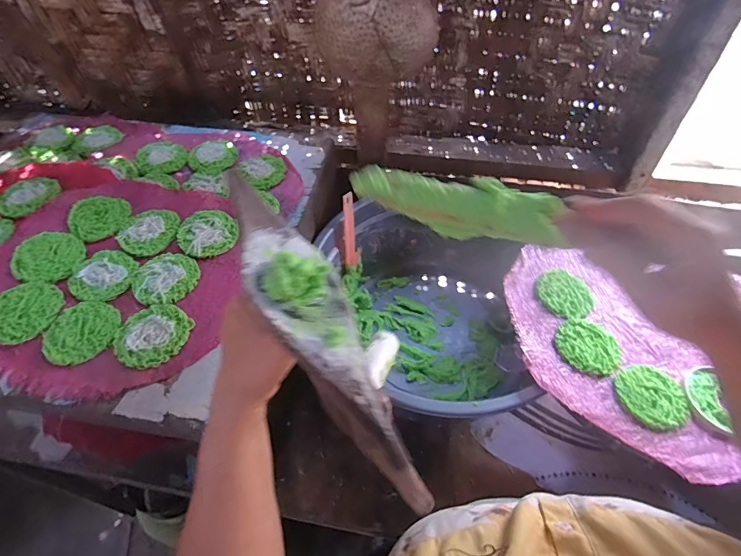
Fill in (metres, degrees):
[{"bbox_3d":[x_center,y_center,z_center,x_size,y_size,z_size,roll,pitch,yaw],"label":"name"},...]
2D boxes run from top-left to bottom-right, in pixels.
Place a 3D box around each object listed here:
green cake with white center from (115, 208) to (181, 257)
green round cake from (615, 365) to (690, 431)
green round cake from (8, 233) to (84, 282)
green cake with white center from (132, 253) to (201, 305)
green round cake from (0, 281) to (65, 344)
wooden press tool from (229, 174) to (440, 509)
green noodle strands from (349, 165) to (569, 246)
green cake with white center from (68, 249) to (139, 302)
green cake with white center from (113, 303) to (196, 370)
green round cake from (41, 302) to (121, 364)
[{"bbox_3d":[-0.304,-0.064,0.566,0.069,0.016,0.080,28,57,21],"label":"green cake with white center"},{"bbox_3d":[0.333,0.140,0.483,0.077,0.007,0.077,0,52,0],"label":"green round cake"},{"bbox_3d":[-0.423,-0.028,0.537,0.075,0.005,0.078,8,56,-12],"label":"green round cake"},{"bbox_3d":[-0.264,0.000,0.525,0.079,0.008,0.078,0,52,0],"label":"green cake with white center"},{"bbox_3d":[-0.409,0.039,0.482,0.075,0.016,0.080,0,52,0],"label":"green round cake"},{"bbox_3d":[-0.039,0.019,0.270,0.057,0.033,0.264,-24,60,-17],"label":"wooden press tool"},{"bbox_3d":[0.052,-0.041,0.236,0.128,0.030,0.022,8,50,-16],"label":"green noodle strands"},{"bbox_3d":[-0.342,-0.003,0.526,0.068,0.013,0.075,22,55,17],"label":"green cake with white center"},{"bbox_3d":[-0.252,0.064,0.471,0.078,0.010,0.080,0,52,0],"label":"green cake with white center"},{"bbox_3d":[-0.335,0.062,0.474,0.076,0.008,0.082,0,52,0],"label":"green round cake"}]

